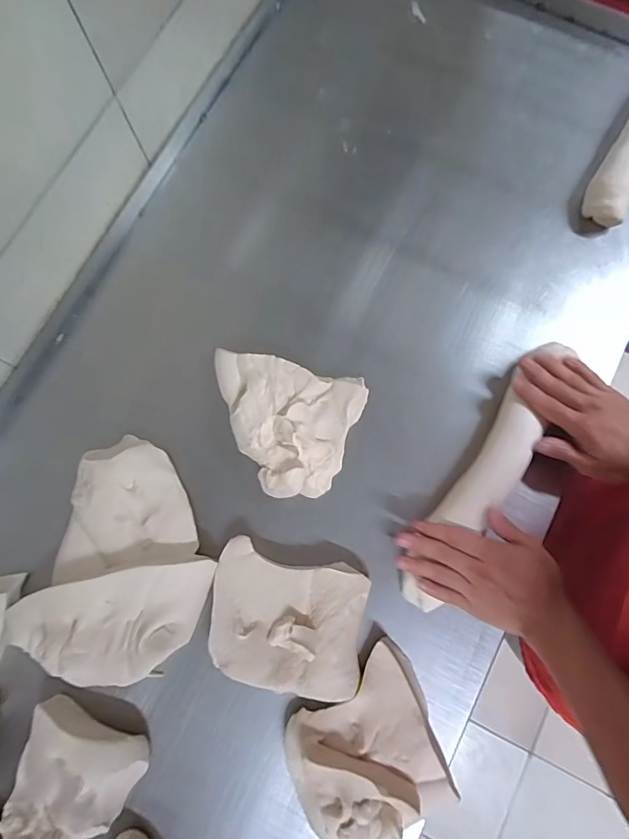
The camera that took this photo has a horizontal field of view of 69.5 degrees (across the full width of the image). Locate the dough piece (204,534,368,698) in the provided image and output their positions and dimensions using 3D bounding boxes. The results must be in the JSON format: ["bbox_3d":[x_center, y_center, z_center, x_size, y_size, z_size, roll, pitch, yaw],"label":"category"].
[{"bbox_3d":[-0.030,0.208,0.472,0.160,0.041,0.128,14,80,3],"label":"dough piece"}]

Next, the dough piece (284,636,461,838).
[{"bbox_3d":[0.047,0.324,0.448,0.148,0.053,0.159,-20,80,-3],"label":"dough piece"}]

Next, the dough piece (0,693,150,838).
[{"bbox_3d":[-0.238,0.359,0.449,0.118,0.045,0.122,23,81,4],"label":"dough piece"}]

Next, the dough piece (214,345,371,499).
[{"bbox_3d":[-0.037,0.006,0.507,0.174,0.041,0.151,11,80,2],"label":"dough piece"}]

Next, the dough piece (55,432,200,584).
[{"bbox_3d":[-0.209,0.090,0.497,0.141,0.036,0.138,-11,80,-2],"label":"dough piece"}]

